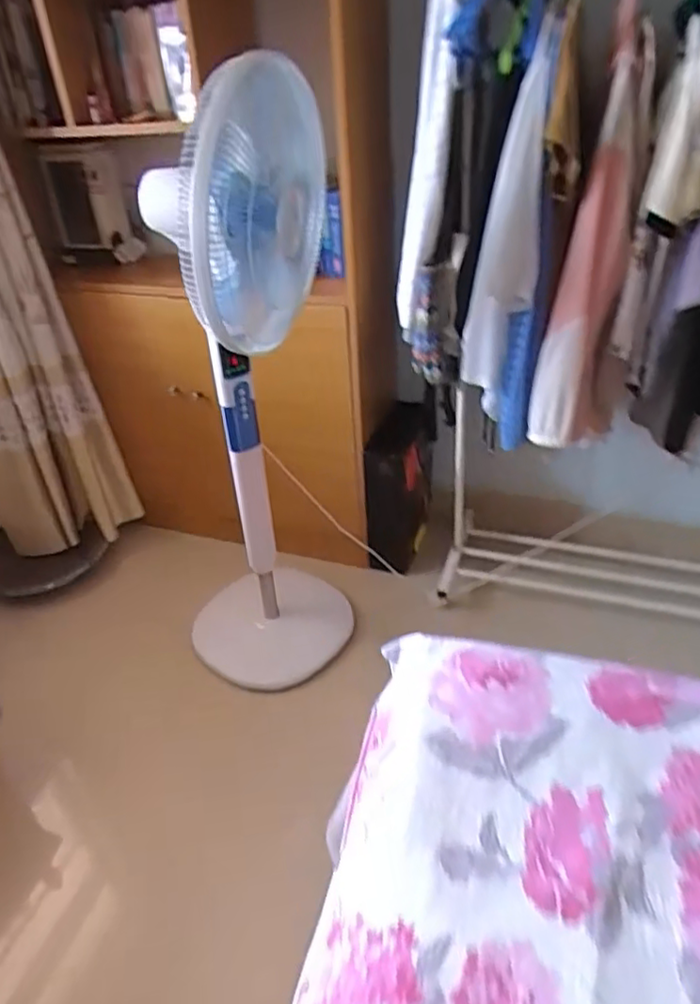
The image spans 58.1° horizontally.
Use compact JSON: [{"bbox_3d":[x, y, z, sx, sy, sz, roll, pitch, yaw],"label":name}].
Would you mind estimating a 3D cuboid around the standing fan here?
[{"bbox_3d":[-0.209,-0.122,1.212,0.350,1.123,0.371,1,34,6],"label":"standing fan"}]

